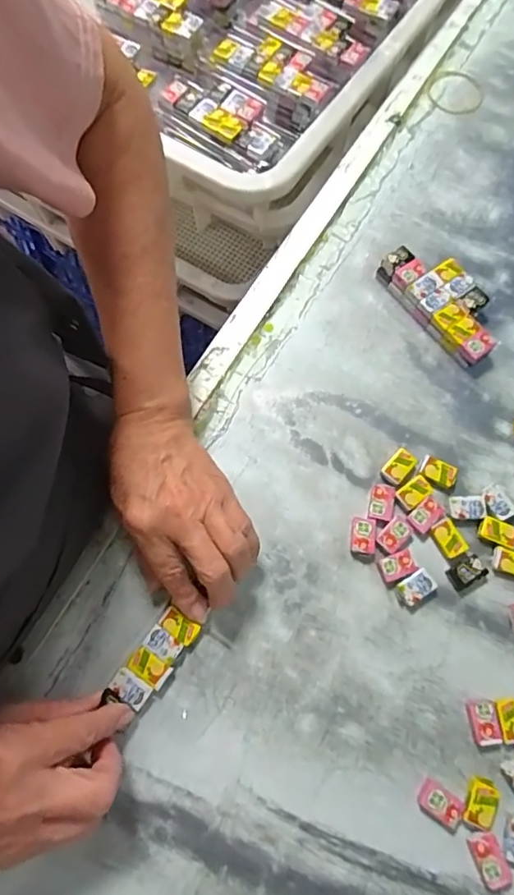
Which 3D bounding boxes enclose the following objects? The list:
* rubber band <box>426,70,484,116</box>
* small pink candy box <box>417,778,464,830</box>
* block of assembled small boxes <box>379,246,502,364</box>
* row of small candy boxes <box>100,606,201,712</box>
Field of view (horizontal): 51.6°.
[{"bbox_3d":[0.209,-0.372,0.555,0.063,0.004,0.061,0,71,-1],"label":"rubber band"},{"bbox_3d":[0.117,0.229,0.340,0.027,0.008,0.019,31,73,9],"label":"small pink candy box"},{"bbox_3d":[0.160,-0.126,0.455,0.053,0.022,0.117,-36,75,-12],"label":"block of assembled small boxes"},{"bbox_3d":[-0.069,0.143,0.361,0.027,0.005,0.063,37,73,11],"label":"row of small candy boxes"}]

